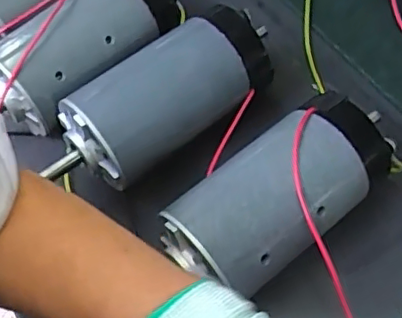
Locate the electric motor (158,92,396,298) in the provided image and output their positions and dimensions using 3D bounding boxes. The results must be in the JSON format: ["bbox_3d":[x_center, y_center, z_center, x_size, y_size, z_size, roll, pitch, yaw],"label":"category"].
[{"bbox_3d":[0.054,0.028,0.412,0.168,0.076,0.077,-38,63,-19],"label":"electric motor"}]

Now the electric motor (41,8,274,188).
[{"bbox_3d":[-0.028,-0.047,0.454,0.180,0.074,0.073,-33,63,-16],"label":"electric motor"}]

